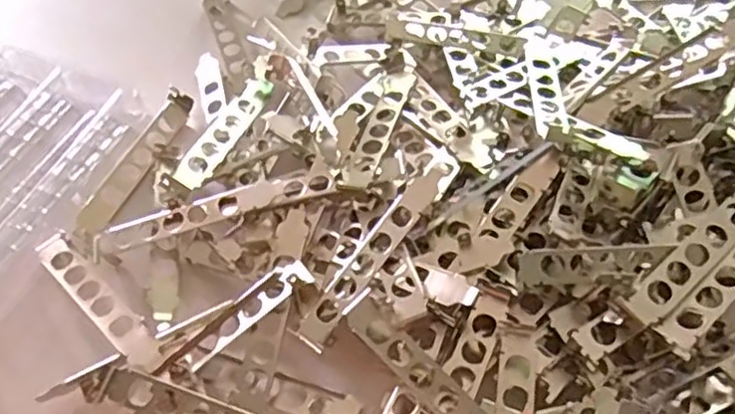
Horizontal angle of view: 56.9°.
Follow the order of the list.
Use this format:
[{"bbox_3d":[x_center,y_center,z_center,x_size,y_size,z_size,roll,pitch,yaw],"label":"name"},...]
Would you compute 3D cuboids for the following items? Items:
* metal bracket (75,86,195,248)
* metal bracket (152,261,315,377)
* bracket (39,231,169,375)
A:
[{"bbox_3d":[-0.154,-0.029,0.449,0.024,0.009,0.128,17,58,14],"label":"metal bracket"},{"bbox_3d":[-0.073,0.061,0.367,0.095,0.009,0.021,-38,61,-4],"label":"metal bracket"},{"bbox_3d":[-0.154,0.053,0.387,0.111,0.017,0.019,39,65,25],"label":"bracket"}]

